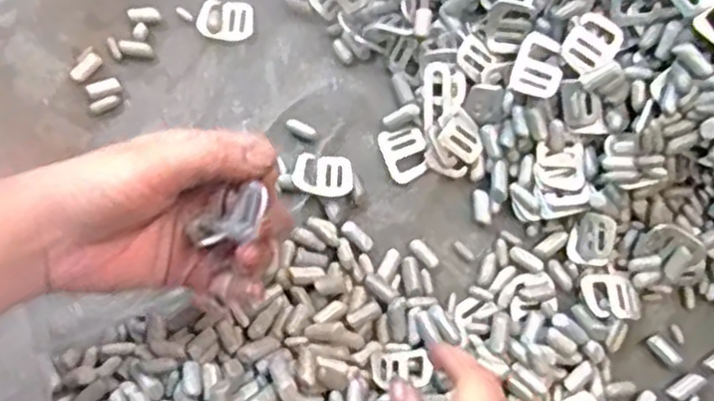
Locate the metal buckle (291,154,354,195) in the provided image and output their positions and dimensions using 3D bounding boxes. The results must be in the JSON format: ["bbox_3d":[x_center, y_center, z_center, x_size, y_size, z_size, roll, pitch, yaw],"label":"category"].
[{"bbox_3d":[-0.019,-0.015,0.424,0.035,0.004,0.024,6,61,-15],"label":"metal buckle"}]

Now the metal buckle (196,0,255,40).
[{"bbox_3d":[-0.080,-0.112,0.460,0.033,0.006,0.025,5,77,0],"label":"metal buckle"}]

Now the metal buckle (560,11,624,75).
[{"bbox_3d":[0.126,-0.085,0.404,0.028,0.008,0.032,40,80,6],"label":"metal buckle"}]

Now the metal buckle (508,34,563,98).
[{"bbox_3d":[0.099,-0.072,0.404,0.026,0.006,0.031,25,94,21],"label":"metal buckle"}]

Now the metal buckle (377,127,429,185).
[{"bbox_3d":[0.028,-0.027,0.435,0.026,0.004,0.031,-18,78,-5],"label":"metal buckle"}]

